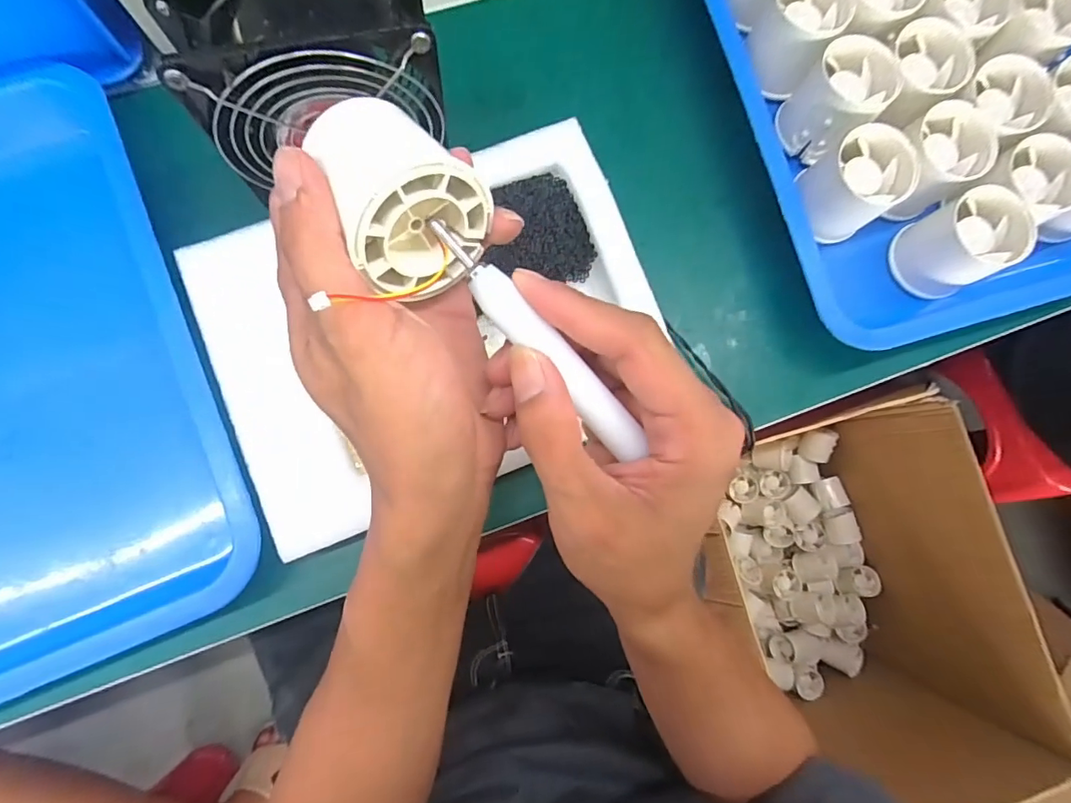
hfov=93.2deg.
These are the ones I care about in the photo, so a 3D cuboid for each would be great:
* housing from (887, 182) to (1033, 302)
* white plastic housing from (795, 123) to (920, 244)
[{"bbox_3d":[0.268,-0.100,0.320,0.050,0.049,0.052,1,82,-4],"label":"housing"},{"bbox_3d":[0.198,-0.135,0.321,0.051,0.049,0.051,1,82,-4],"label":"white plastic housing"}]

